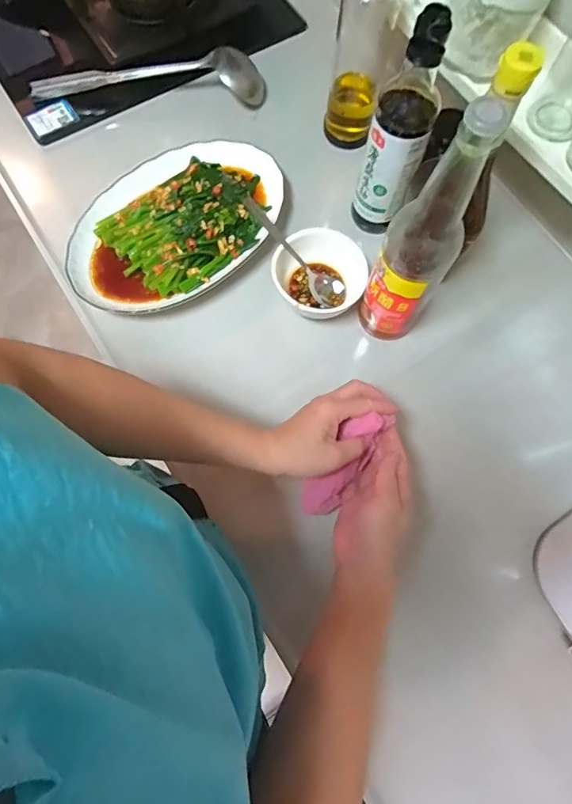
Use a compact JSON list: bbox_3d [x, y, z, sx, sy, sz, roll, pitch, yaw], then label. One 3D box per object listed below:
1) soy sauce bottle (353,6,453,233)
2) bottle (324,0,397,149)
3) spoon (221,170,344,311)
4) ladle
[{"bbox_3d":[0.119,-0.275,0.486,0.057,0.243,0.053,22,75,4],"label":"soy sauce bottle"},{"bbox_3d":[0.093,-0.424,0.530,0.066,0.238,0.054,14,74,2],"label":"bottle"},{"bbox_3d":[-0.009,-0.208,0.557,0.030,0.038,0.225,-40,79,-12],"label":"spoon"},{"bbox_3d":[-0.195,-0.462,0.626,0.326,0.044,0.063,0,74,-2],"label":"ladle"}]

